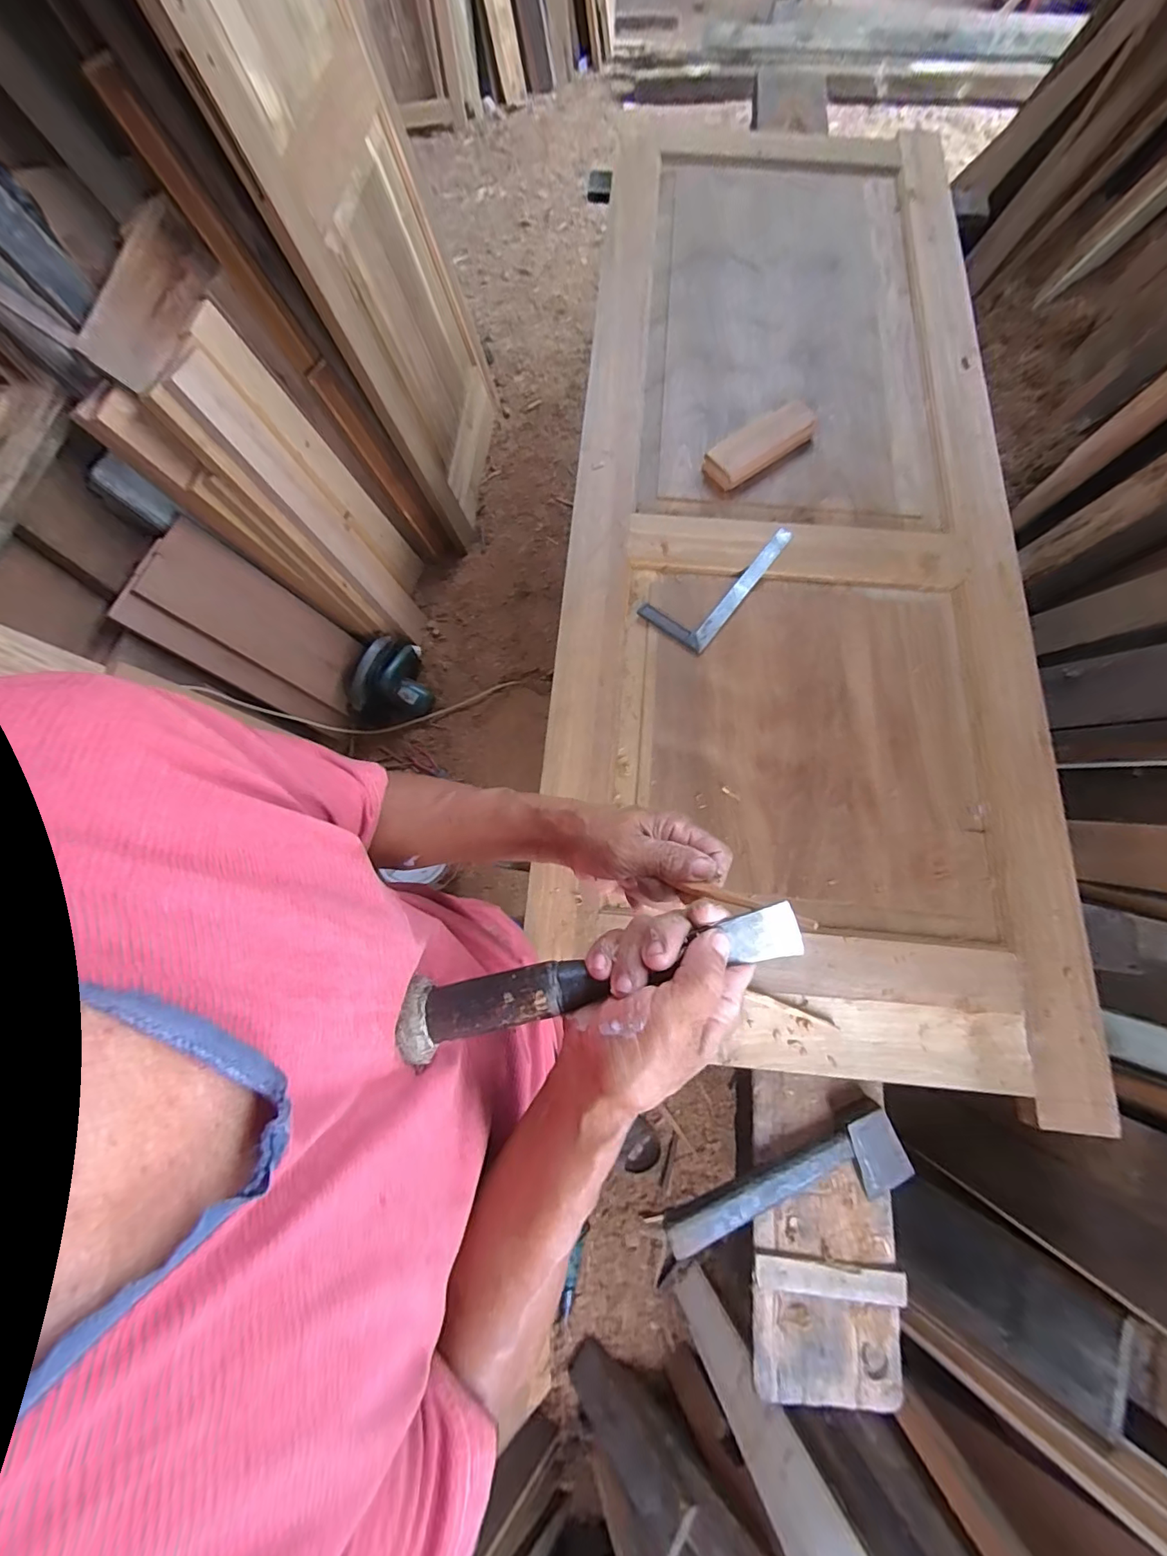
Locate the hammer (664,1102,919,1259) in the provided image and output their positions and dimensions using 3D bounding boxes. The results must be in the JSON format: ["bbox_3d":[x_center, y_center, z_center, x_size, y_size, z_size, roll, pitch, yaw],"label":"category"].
[{"bbox_3d":[0.274,0.551,0.672,0.334,0.031,0.111,-24,74,-7],"label":"hammer"}]

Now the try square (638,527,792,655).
[{"bbox_3d":[0.243,-0.361,0.909,0.126,0.010,0.306,38,77,11],"label":"try square"}]

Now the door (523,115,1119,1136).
[{"bbox_3d":[0.387,-0.543,0.951,0.787,0.044,1.947,5,73,2],"label":"door"}]

